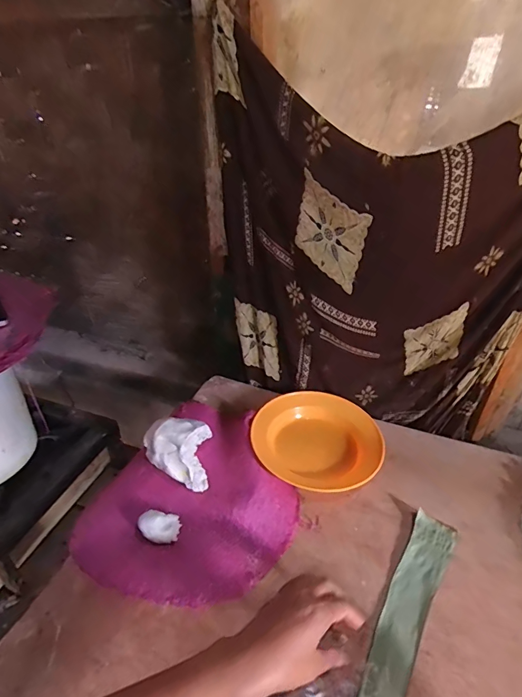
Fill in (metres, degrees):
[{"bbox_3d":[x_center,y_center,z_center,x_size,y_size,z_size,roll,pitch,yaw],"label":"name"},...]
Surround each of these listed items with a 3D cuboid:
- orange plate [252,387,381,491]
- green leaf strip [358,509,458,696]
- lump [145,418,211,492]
[{"bbox_3d":[0.099,0.156,0.739,0.216,0.034,0.196,3,36,7],"label":"orange plate"},{"bbox_3d":[0.151,0.358,0.473,0.057,0.007,0.407,26,42,20],"label":"green leaf strip"},{"bbox_3d":[-0.133,0.161,0.671,0.110,0.073,0.089,6,36,11],"label":"lump"}]

